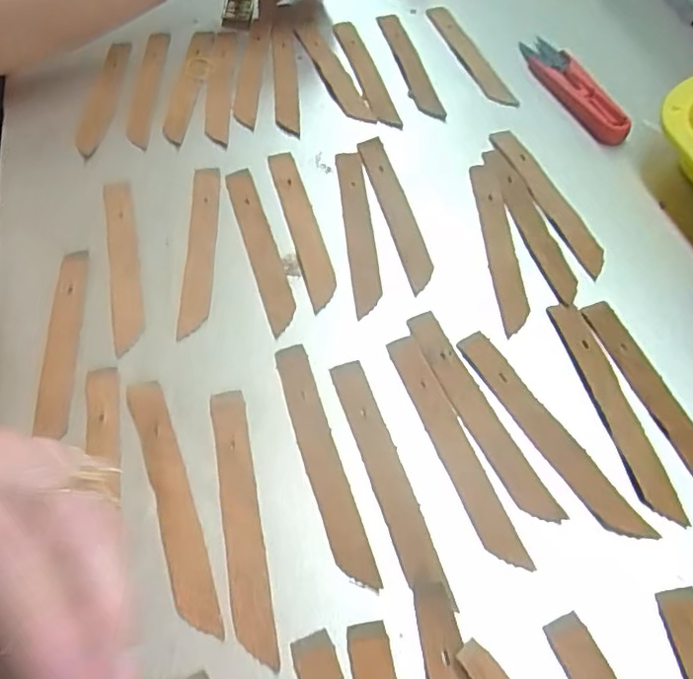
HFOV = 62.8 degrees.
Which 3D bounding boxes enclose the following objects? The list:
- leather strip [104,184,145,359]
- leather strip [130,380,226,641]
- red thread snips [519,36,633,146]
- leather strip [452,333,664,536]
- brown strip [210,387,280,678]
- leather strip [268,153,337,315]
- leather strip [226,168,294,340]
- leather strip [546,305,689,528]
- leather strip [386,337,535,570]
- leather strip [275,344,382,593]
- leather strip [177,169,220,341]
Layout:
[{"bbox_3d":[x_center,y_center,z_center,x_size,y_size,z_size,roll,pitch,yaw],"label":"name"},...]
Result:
[{"bbox_3d":[-0.133,-0.048,0.338,0.016,0.004,0.127,-13,60,-7],"label":"leather strip"},{"bbox_3d":[-0.082,0.074,0.268,0.019,0.004,0.125,-20,61,-11],"label":"leather strip"},{"bbox_3d":[0.162,-0.182,0.407,0.033,0.011,0.115,-19,61,-11],"label":"red thread snips"},{"bbox_3d":[0.099,0.044,0.279,0.017,0.004,0.121,-29,63,-16],"label":"leather strip"},{"bbox_3d":[-0.049,0.082,0.264,0.016,0.004,0.124,-11,60,-6],"label":"brown strip"},{"bbox_3d":[-0.027,-0.070,0.352,0.018,0.004,0.123,-13,62,-10],"label":"leather strip"},{"bbox_3d":[-0.051,-0.057,0.345,0.018,0.004,0.125,-16,61,-8],"label":"leather strip"},{"bbox_3d":[0.134,0.032,0.286,0.018,0.004,0.119,-12,60,-7],"label":"leather strip"},{"bbox_3d":[0.053,0.051,0.279,0.018,0.005,0.122,-19,61,-11],"label":"leather strip"},{"bbox_3d":[-0.011,0.057,0.276,0.016,0.004,0.124,-16,61,-9],"label":"leather strip"},{"bbox_3d":[-0.088,-0.057,0.345,0.017,0.006,0.123,-3,60,-1],"label":"leather strip"}]

